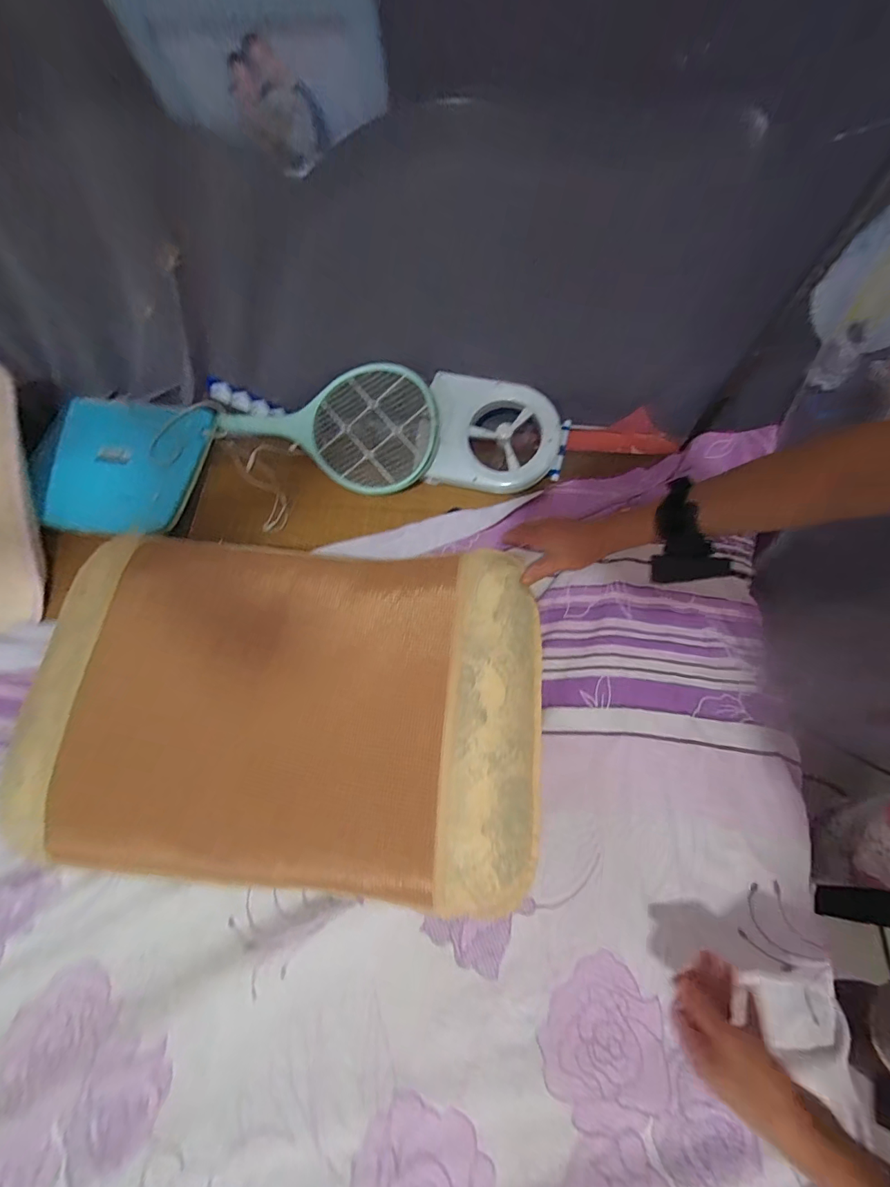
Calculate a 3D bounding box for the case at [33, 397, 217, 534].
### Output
[{"bbox_3d":[-0.553,-0.226,0.730,0.248,0.034,0.253,7,74,-5],"label":"case"}]

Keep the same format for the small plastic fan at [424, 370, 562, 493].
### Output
[{"bbox_3d":[0.079,-0.259,0.690,0.206,0.032,0.176,8,88,1],"label":"small plastic fan"}]

